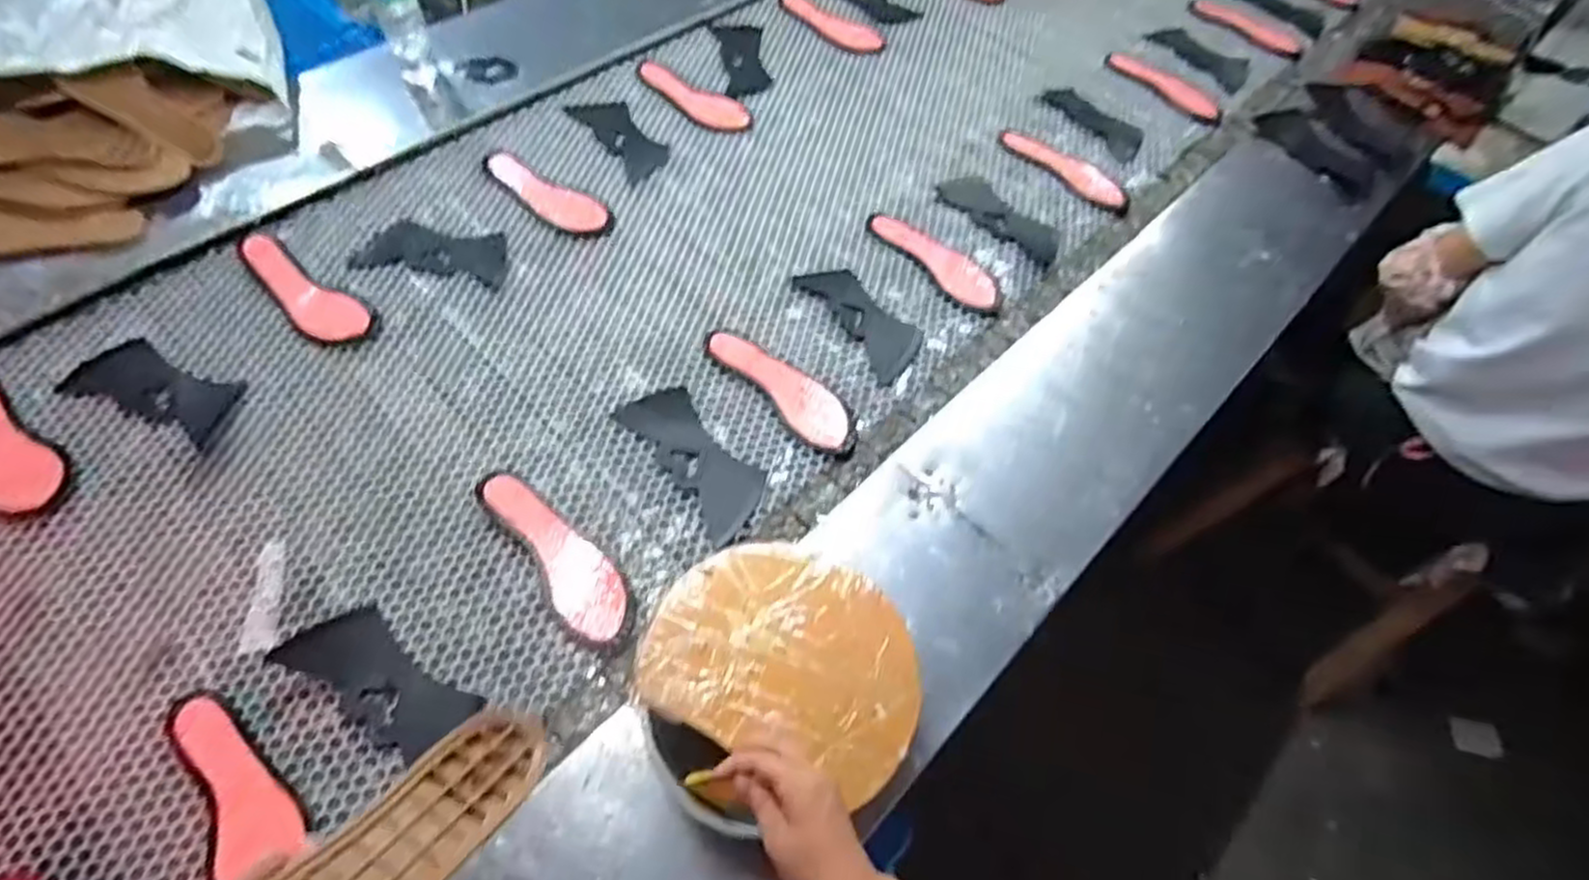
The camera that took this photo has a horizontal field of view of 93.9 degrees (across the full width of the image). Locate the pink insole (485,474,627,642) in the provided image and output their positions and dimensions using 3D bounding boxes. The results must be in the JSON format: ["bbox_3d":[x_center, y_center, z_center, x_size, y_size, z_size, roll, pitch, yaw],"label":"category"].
[{"bbox_3d":[-0.248,0.119,0.785,0.065,0.023,0.219,-35,67,-23],"label":"pink insole"}]

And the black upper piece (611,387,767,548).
[{"bbox_3d":[-0.113,0.019,0.865,0.089,0.009,0.214,-32,66,-21],"label":"black upper piece"}]

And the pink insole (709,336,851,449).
[{"bbox_3d":[-0.016,-0.071,0.929,0.066,0.006,0.215,-39,68,-24],"label":"pink insole"}]

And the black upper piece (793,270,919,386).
[{"bbox_3d":[0.089,-0.167,1.000,0.094,0.011,0.204,-34,66,-22],"label":"black upper piece"}]

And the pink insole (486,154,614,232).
[{"bbox_3d":[-0.369,-0.363,1.089,0.221,0.004,0.074,30,61,14],"label":"pink insole"}]

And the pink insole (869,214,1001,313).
[{"bbox_3d":[0.207,-0.262,1.072,0.073,0.004,0.228,-34,66,-22],"label":"pink insole"}]

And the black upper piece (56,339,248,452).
[{"bbox_3d":[-0.747,-0.060,0.871,0.187,0.006,0.085,21,59,6],"label":"black upper piece"}]

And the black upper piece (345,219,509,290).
[{"bbox_3d":[-0.488,-0.258,1.015,0.198,0.005,0.097,6,58,0],"label":"black upper piece"}]

